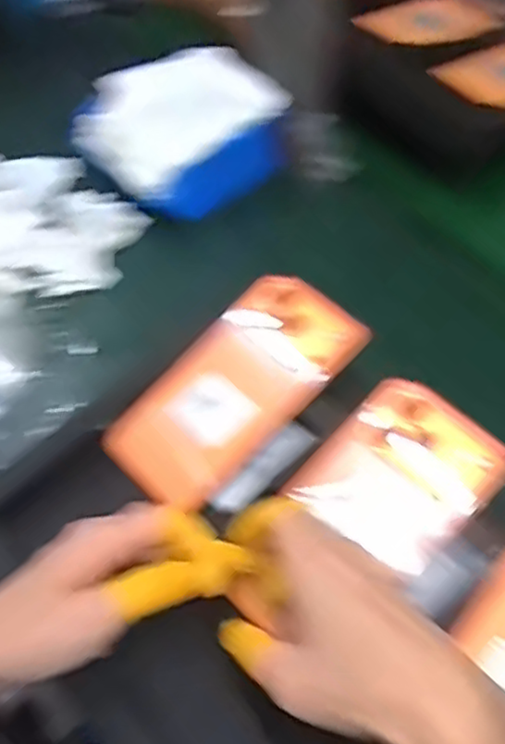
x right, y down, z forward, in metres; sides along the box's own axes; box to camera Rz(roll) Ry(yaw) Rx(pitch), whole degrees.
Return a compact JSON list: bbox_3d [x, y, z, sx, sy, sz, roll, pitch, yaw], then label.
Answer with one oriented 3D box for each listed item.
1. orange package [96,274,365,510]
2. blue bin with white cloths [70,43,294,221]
[{"bbox_3d":[-0.013,0.010,0.443,0.169,0.010,0.085,-44,67,-8],"label":"orange package"},{"bbox_3d":[-0.059,-0.199,0.588,0.148,0.082,0.121,-28,58,-17],"label":"blue bin with white cloths"}]

